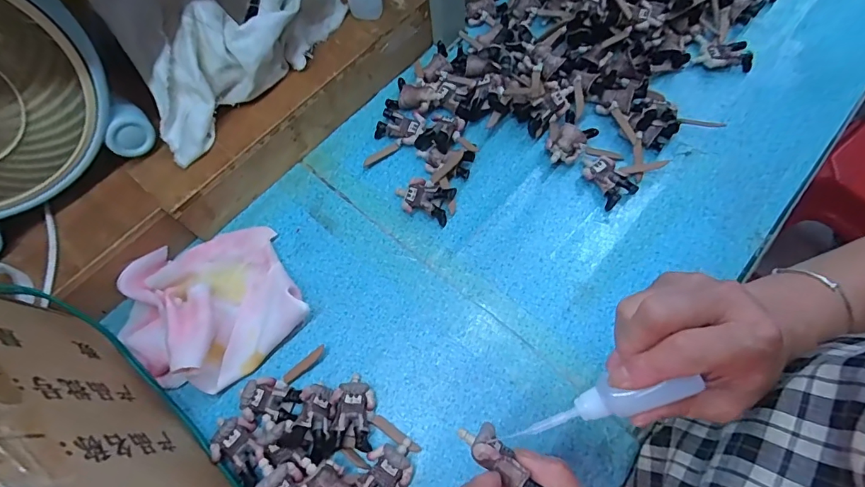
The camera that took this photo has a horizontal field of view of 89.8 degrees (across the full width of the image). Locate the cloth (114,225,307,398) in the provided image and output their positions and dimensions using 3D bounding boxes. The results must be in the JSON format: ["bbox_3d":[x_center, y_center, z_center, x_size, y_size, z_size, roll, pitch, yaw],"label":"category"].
[{"bbox_3d":[-0.202,0.050,0.385,0.146,0.048,0.142,-30,70,-10],"label":"cloth"}]

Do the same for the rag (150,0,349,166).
[{"bbox_3d":[-0.175,-0.187,0.412,0.063,0.075,0.237,37,72,18],"label":"rag"}]

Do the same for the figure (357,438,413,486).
[{"bbox_3d":[-0.036,0.181,0.335,0.035,0.025,0.058,19,70,10],"label":"figure"}]

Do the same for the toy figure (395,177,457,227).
[{"bbox_3d":[-0.009,-0.045,0.431,0.058,0.021,0.036,18,69,9],"label":"toy figure"}]

